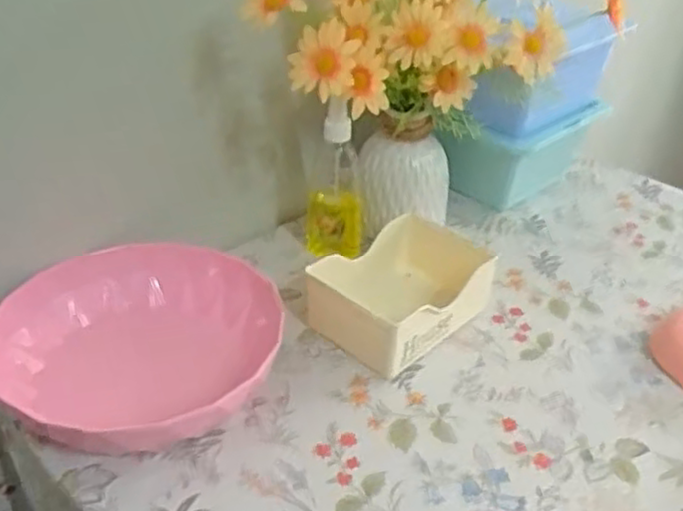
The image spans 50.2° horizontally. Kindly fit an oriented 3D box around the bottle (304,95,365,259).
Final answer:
[{"bbox_3d":[-0.007,-0.073,0.774,0.064,0.169,0.069,1,34,-1],"label":"bottle"}]

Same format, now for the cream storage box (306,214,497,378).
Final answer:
[{"bbox_3d":[0.059,0.033,0.697,0.162,0.072,0.110,-28,44,-36],"label":"cream storage box"}]

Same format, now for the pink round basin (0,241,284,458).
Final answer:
[{"bbox_3d":[-0.172,0.074,0.618,0.210,0.065,0.224,1,34,-1],"label":"pink round basin"}]

